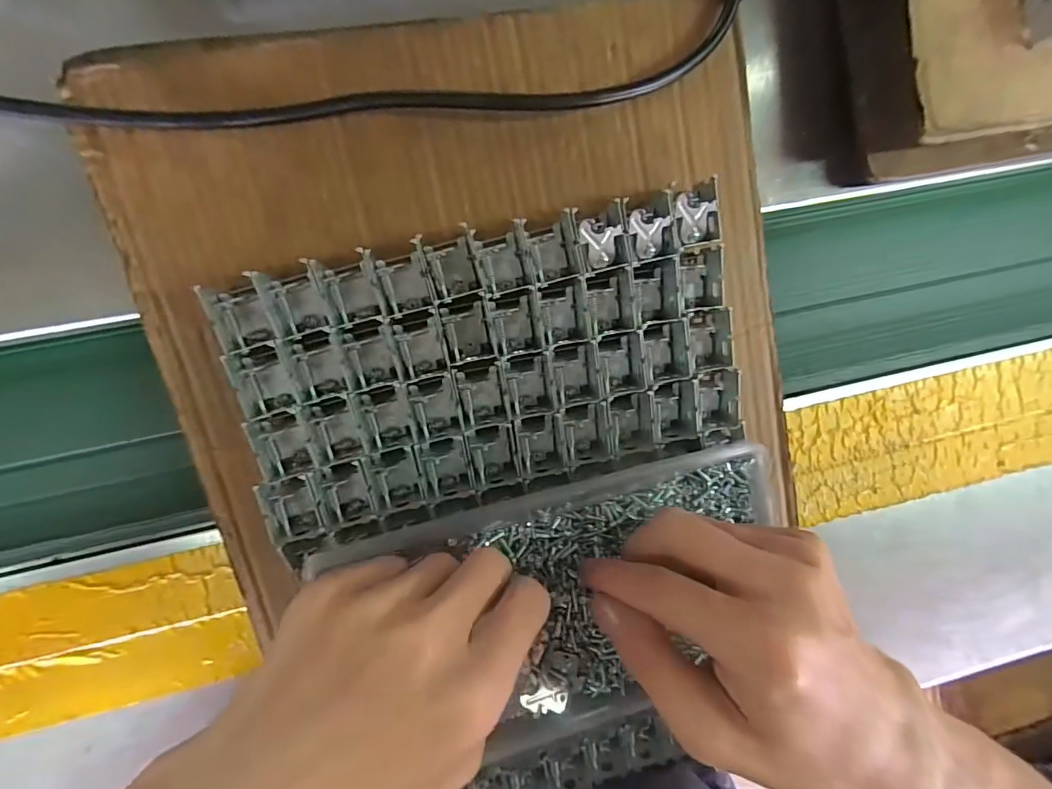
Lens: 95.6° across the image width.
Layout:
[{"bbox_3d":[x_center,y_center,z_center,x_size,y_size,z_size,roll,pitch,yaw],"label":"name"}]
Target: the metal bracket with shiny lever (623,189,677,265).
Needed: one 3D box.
[{"bbox_3d":[0.057,-0.077,0.221,0.023,0.010,0.028,-15,95,-8],"label":"metal bracket with shiny lever"}]

